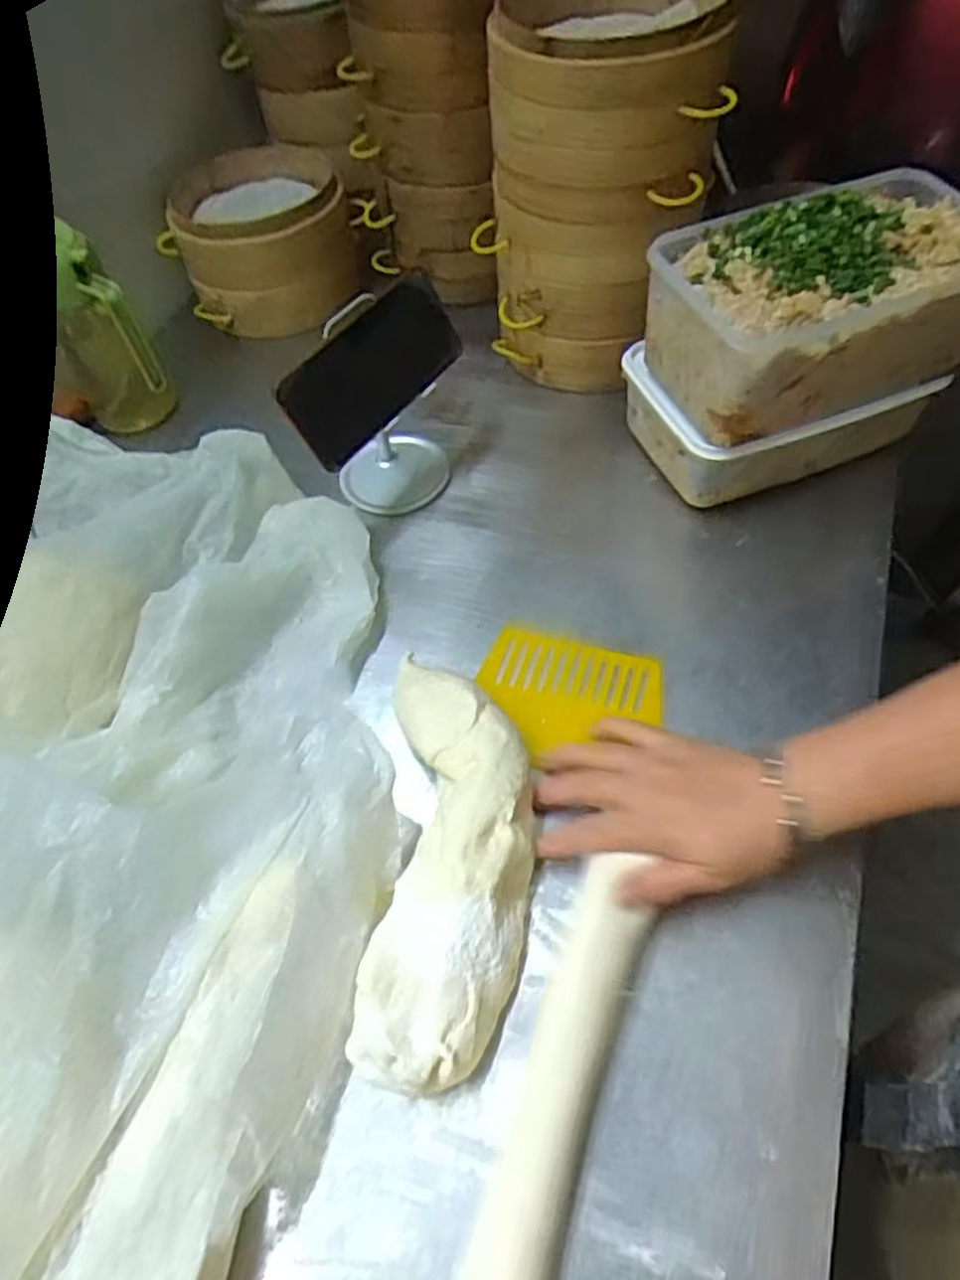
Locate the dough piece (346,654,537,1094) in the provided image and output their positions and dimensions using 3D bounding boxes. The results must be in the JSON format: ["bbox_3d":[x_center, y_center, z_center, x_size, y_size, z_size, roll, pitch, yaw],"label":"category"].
[{"bbox_3d":[-0.017,0.123,0.444,0.092,0.052,0.246,1,56,5],"label":"dough piece"}]

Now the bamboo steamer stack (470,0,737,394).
[{"bbox_3d":[0.104,-0.391,0.652,0.180,0.273,0.192,12,58,12],"label":"bamboo steamer stack"}]

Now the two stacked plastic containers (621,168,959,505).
[{"bbox_3d":[0.248,-0.222,0.576,0.230,0.191,0.136,-17,57,-7],"label":"two stacked plastic containers"}]

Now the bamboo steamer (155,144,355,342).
[{"bbox_3d":[-0.234,-0.421,0.797,0.184,0.109,0.181,-17,57,-7],"label":"bamboo steamer"}]

